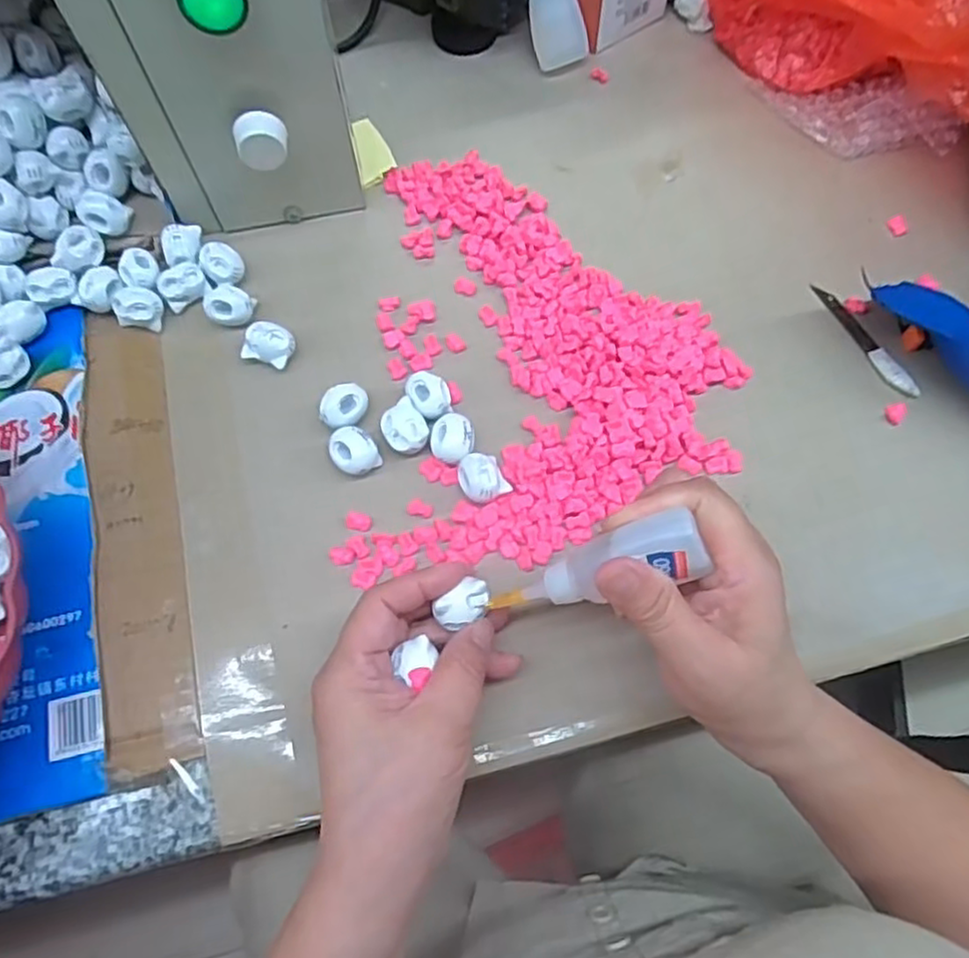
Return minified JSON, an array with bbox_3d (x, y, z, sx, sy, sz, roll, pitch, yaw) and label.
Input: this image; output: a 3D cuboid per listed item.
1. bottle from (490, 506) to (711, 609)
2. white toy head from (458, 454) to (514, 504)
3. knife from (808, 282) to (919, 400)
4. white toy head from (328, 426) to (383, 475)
[{"bbox_3d":[0.043,0.038,0.277,0.087,0.018,0.021,-24,65,26],"label":"bottle"},{"bbox_3d":[-0.001,-0.002,0.345,0.021,0.013,0.025,-26,70,-9],"label":"white toy head"},{"bbox_3d":[0.208,-0.077,0.385,0.012,0.004,0.081,-25,70,-9],"label":"knife"},{"bbox_3d":[-0.066,-0.014,0.353,0.022,0.015,0.022,0,68,1],"label":"white toy head"}]

